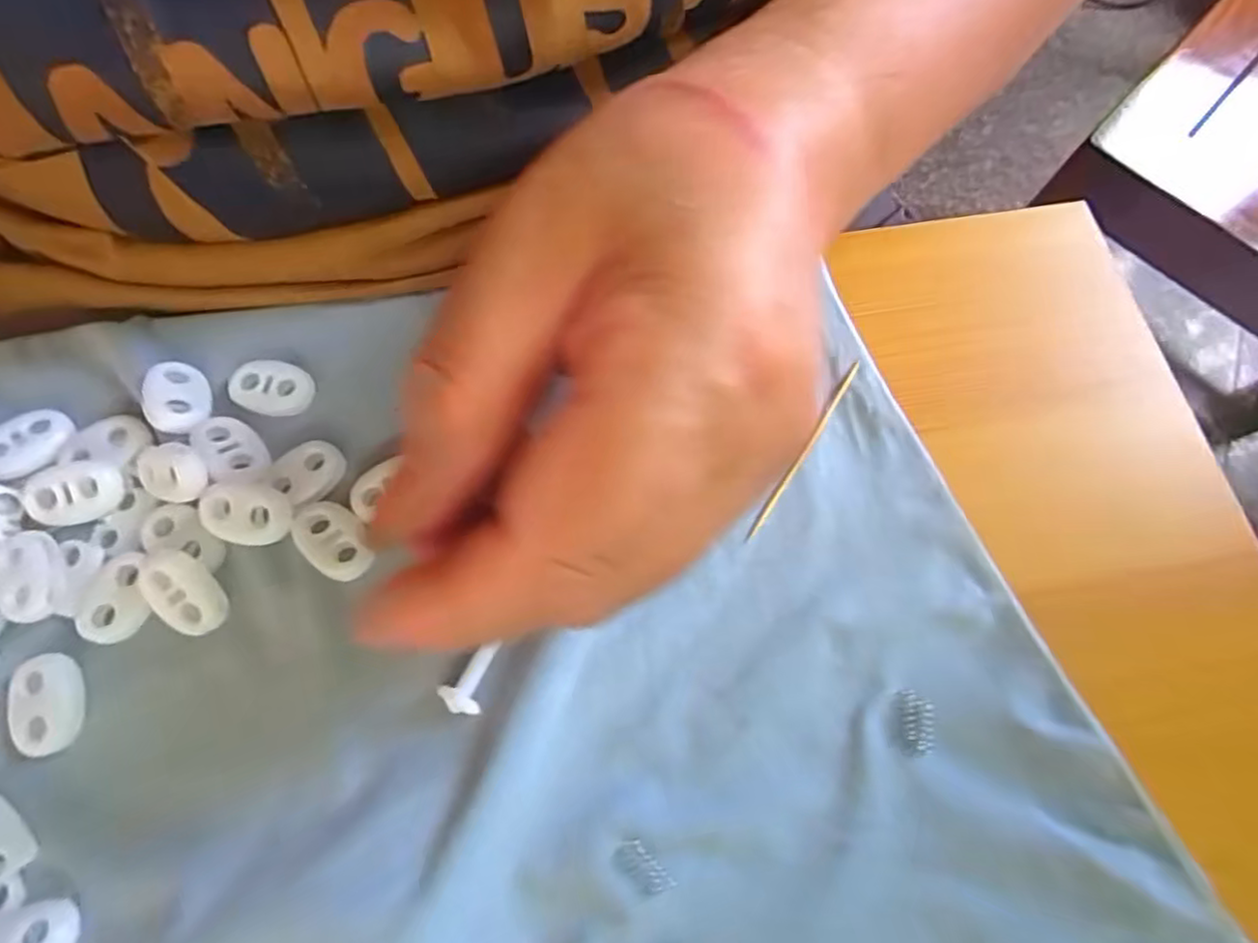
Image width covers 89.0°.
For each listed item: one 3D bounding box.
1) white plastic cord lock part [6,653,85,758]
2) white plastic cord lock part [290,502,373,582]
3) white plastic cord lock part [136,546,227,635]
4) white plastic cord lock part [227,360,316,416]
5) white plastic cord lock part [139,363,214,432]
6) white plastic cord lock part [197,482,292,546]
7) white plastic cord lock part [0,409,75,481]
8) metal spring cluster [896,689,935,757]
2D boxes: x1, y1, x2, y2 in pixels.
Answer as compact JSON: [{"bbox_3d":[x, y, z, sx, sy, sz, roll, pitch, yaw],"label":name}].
[{"bbox_3d":[-0.134,0.054,0.147,0.015,0.006,0.021,-14,72,-7],"label":"white plastic cord lock part"},{"bbox_3d":[-0.074,0.018,0.161,0.021,0.006,0.015,33,71,9],"label":"white plastic cord lock part"},{"bbox_3d":[-0.108,0.030,0.154,0.015,0.007,0.021,-37,91,-7],"label":"white plastic cord lock part"},{"bbox_3d":[-0.098,-0.023,0.175,0.022,0.004,0.014,5,71,0],"label":"white plastic cord lock part"},{"bbox_3d":[-0.120,-0.019,0.170,0.013,0.008,0.021,-17,72,-8],"label":"white plastic cord lock part"},{"bbox_3d":[-0.095,0.010,0.159,0.021,0.007,0.015,17,70,4],"label":"white plastic cord lock part"},{"bbox_3d":[-0.155,-0.007,0.165,0.014,0.004,0.022,45,58,-1],"label":"white plastic cord lock part"},{"bbox_3d":[0.069,0.060,0.153,0.008,0.004,0.015,6,69,0],"label":"metal spring cluster"}]

